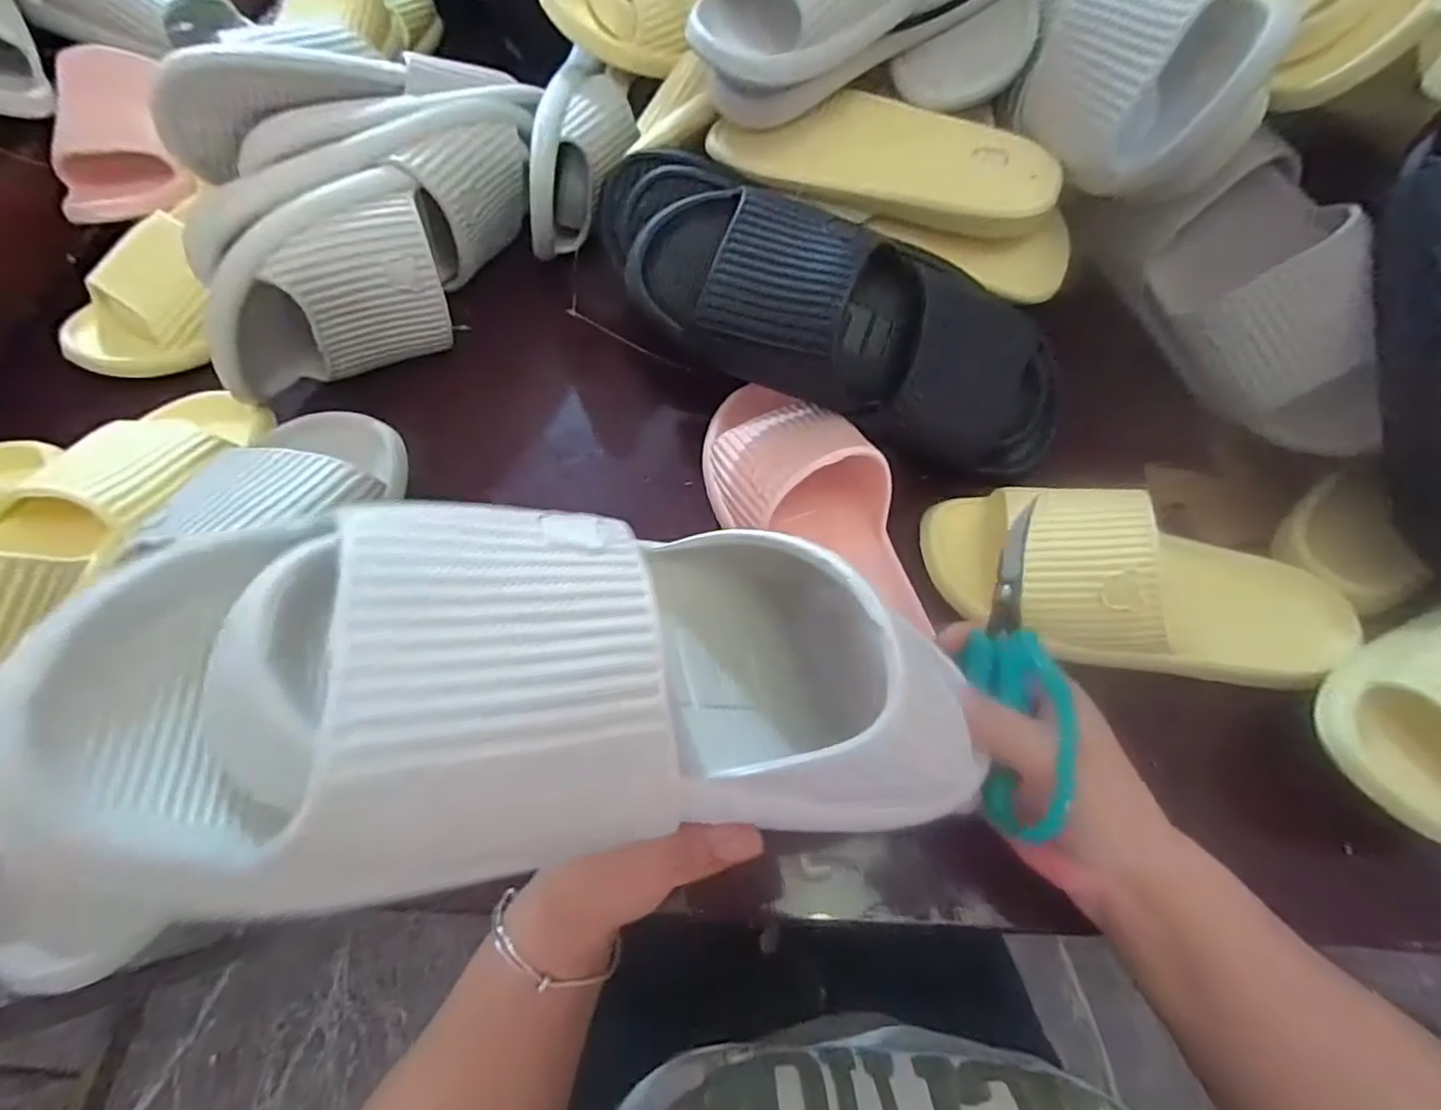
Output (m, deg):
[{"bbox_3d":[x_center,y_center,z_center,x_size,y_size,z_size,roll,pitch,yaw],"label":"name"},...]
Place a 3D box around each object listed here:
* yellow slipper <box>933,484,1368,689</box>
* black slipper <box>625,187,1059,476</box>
[{"bbox_3d":[0.251,0.020,0.379,0.236,0.078,0.103,9,62,5],"label":"yellow slipper"},{"bbox_3d":[0.095,-0.142,0.389,0.299,0.085,0.096,19,61,-11],"label":"black slipper"}]

